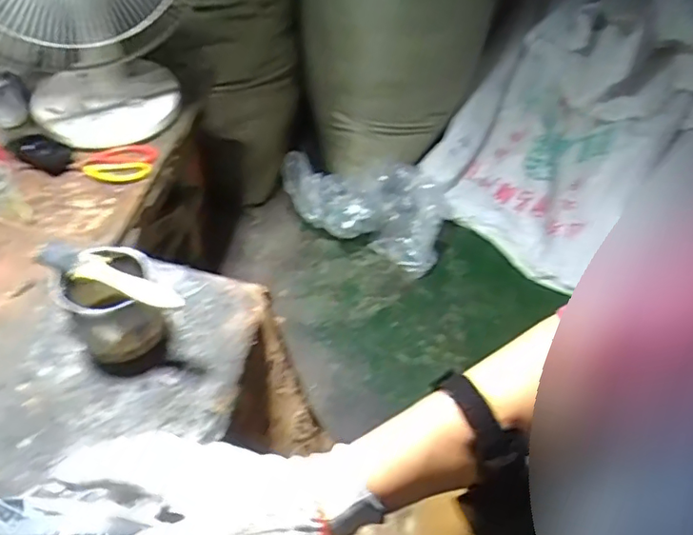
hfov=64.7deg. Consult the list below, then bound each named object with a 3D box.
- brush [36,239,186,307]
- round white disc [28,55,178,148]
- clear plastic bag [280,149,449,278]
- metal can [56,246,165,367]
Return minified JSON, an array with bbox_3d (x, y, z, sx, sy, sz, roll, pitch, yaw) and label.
[{"bbox_3d":[-0.233,0.005,0.531,0.157,0.025,0.033,16,49,14],"label":"brush"},{"bbox_3d":[-0.431,-0.302,0.979,0.229,0.075,0.229,0,47,0],"label":"round white disc"},{"bbox_3d":[0.041,-0.169,1.455,0.429,0.151,0.278,12,48,11],"label":"clear plastic bag"},{"bbox_3d":[-0.236,0.038,0.562,0.083,0.098,0.088,0,47,0],"label":"metal can"}]

